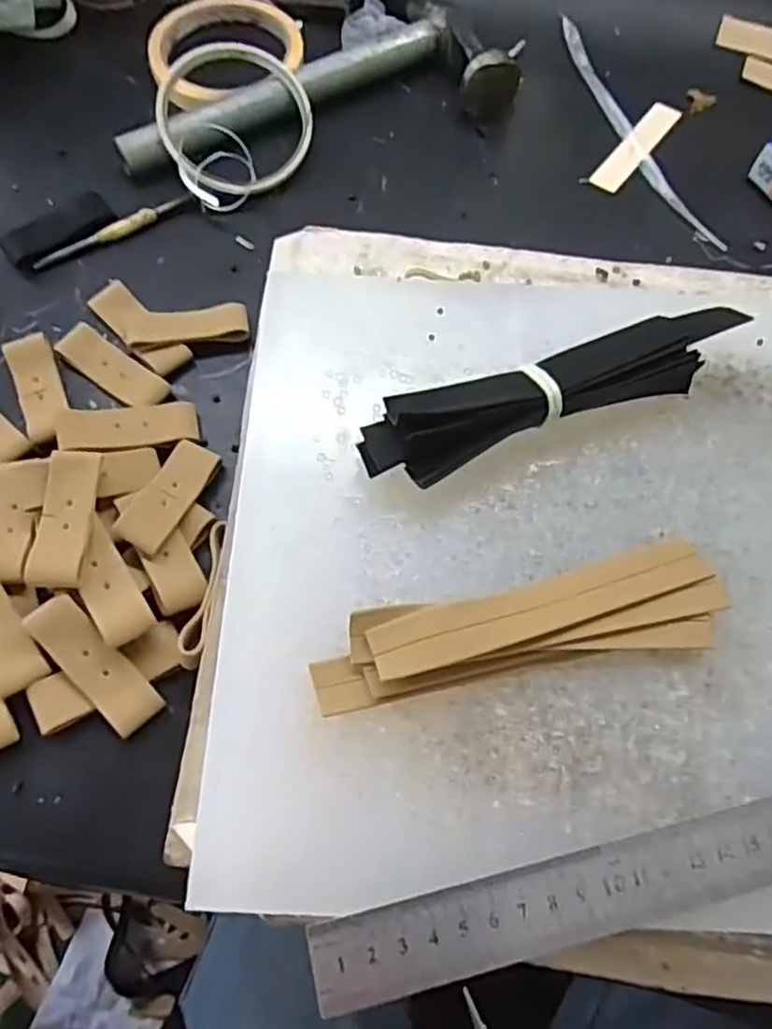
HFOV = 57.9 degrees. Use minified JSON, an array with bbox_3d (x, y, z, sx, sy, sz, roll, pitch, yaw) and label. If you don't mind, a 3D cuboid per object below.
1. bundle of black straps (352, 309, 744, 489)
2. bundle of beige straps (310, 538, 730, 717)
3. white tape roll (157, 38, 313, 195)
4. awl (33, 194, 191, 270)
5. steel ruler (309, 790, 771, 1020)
[{"bbox_3d":[0.068,-0.048,0.283,0.161,0.031,0.031,-19,69,-9],"label":"bundle of black straps"},{"bbox_3d":[0.050,0.042,0.253,0.150,0.018,0.034,-12,68,-7],"label":"bundle of beige straps"},{"bbox_3d":[-0.088,-0.225,0.393,0.090,0.012,0.089,2,81,-12],"label":"white tape roll"},{"bbox_3d":[-0.149,-0.155,0.382,0.089,0.008,0.009,-29,71,-13],"label":"awl"},{"bbox_3d":[0.134,0.109,0.236,0.316,0.005,0.027,-12,68,-7],"label":"steel ruler"}]

